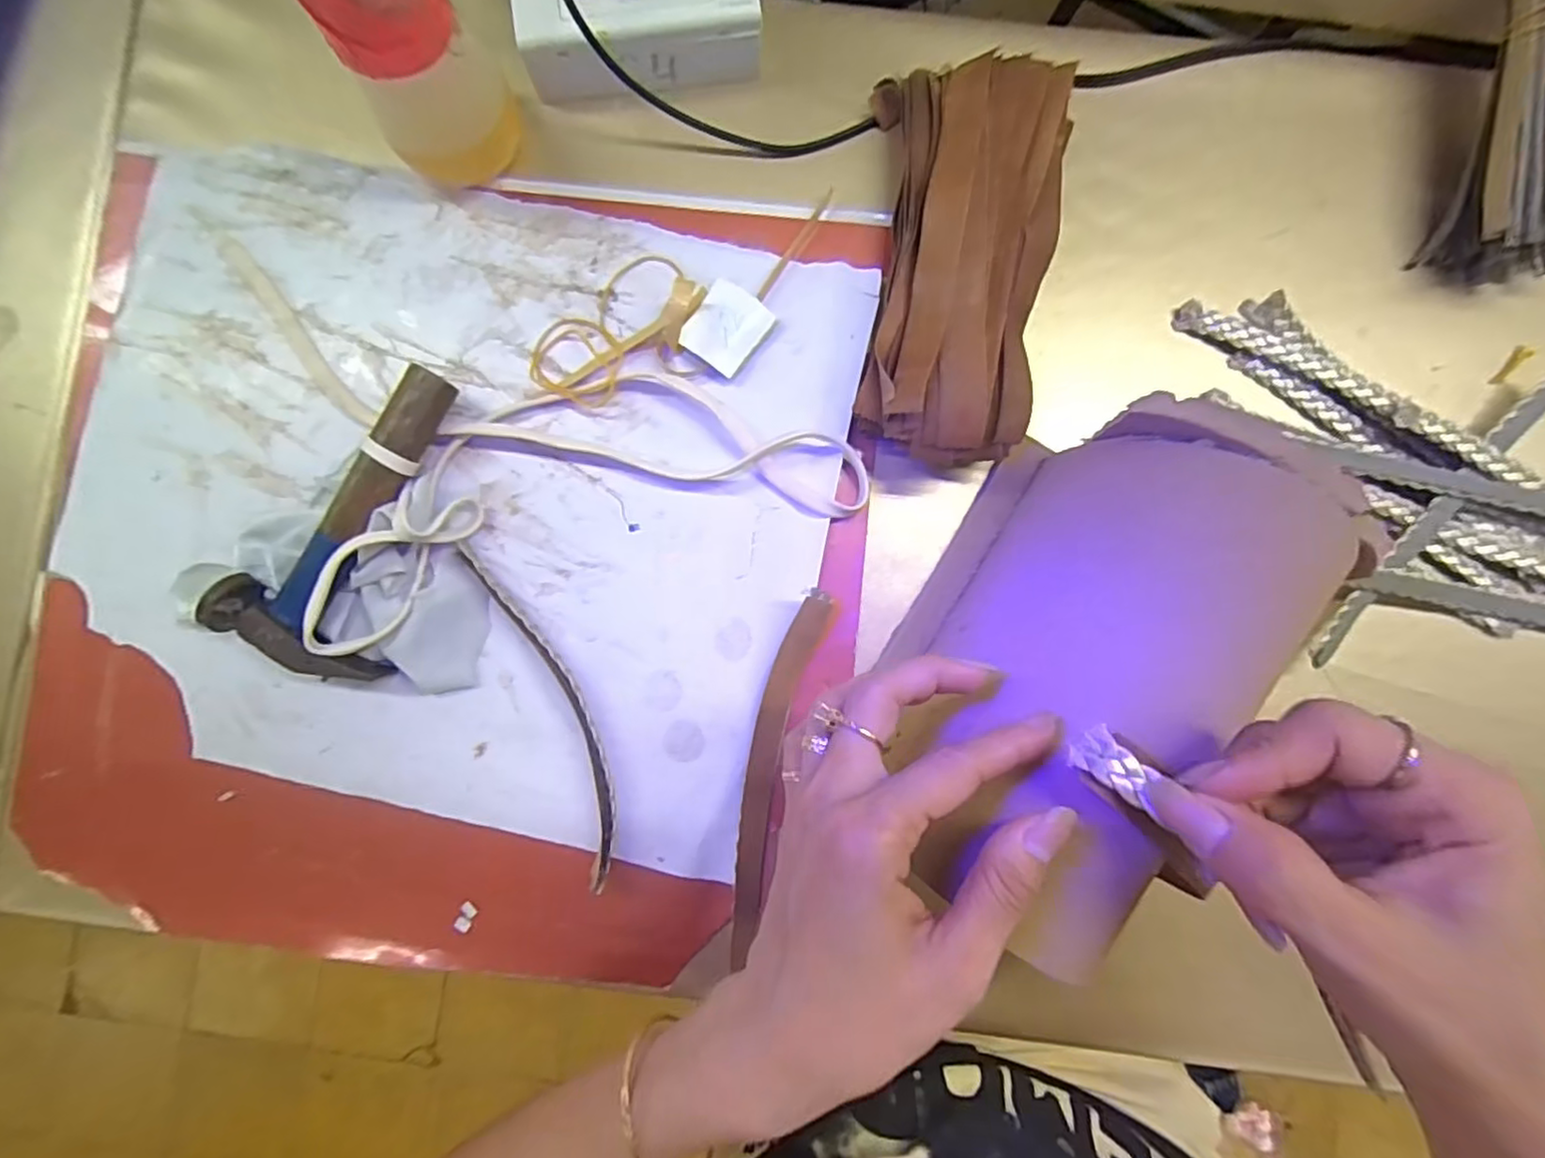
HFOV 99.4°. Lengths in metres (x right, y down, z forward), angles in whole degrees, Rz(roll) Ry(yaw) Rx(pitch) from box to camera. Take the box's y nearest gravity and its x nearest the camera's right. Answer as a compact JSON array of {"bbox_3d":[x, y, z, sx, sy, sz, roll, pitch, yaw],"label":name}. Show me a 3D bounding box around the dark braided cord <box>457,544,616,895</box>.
[{"bbox_3d":[-0.106,0.062,0.322,0.027,0.016,0.175,-23,86,-5],"label":"dark braided cord"}]

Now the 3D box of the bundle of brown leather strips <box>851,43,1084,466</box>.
[{"bbox_3d":[0.092,-0.150,0.318,0.088,0.052,0.195,6,87,1],"label":"bundle of brown leather strips"}]

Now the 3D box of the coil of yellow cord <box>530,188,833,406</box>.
[{"bbox_3d":[-0.048,-0.153,0.330,0.176,0.030,0.059,-37,87,-1],"label":"coil of yellow cord"}]

